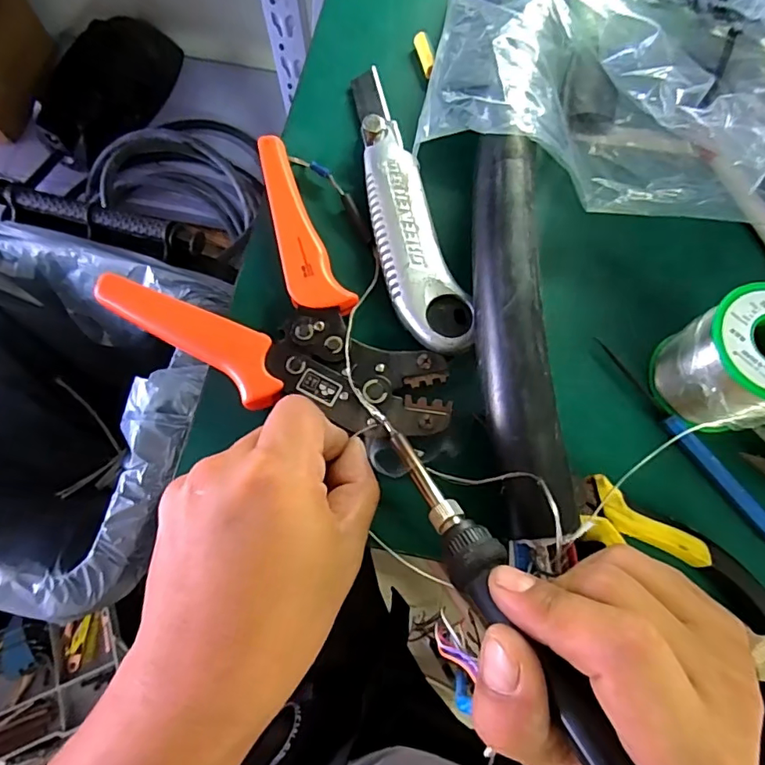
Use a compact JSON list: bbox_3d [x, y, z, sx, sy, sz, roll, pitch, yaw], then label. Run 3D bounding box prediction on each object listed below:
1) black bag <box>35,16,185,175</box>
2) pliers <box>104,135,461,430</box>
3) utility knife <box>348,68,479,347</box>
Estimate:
[{"bbox_3d":[-0.573,-0.626,1.096,0.105,0.166,0.363,28,75,8],"label":"black bag"},{"bbox_3d":[-0.045,-0.029,0.259,0.116,0.015,0.170,-41,77,-11],"label":"pliers"},{"bbox_3d":[0.006,-0.103,0.286,0.036,0.020,0.190,-16,74,-5],"label":"utility knife"}]

